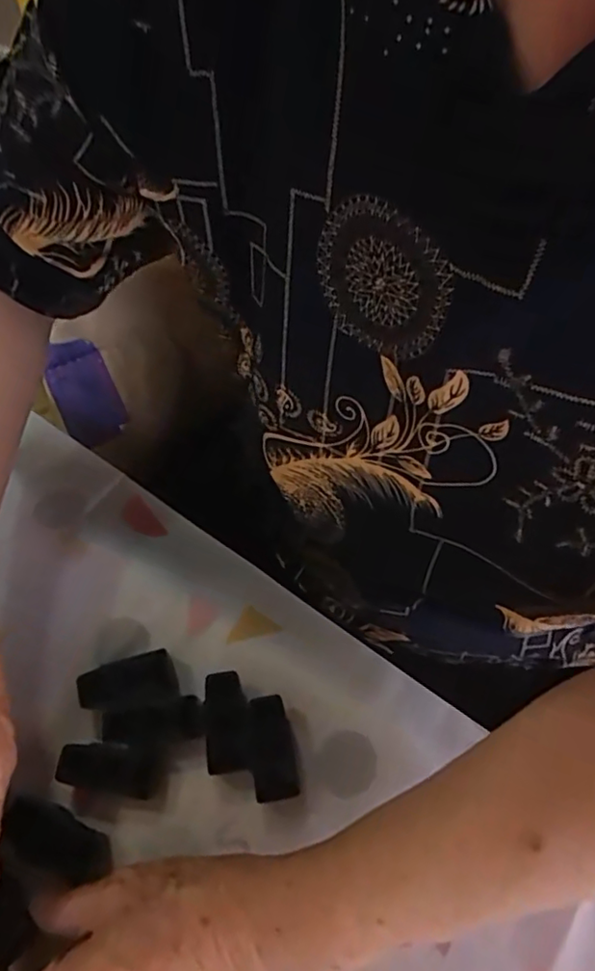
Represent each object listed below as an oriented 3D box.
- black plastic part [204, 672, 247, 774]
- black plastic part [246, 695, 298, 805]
[{"bbox_3d":[-0.038,0.129,0.323,0.023,0.021,0.050,-5,64,-1],"label":"black plastic part"},{"bbox_3d":[-0.014,0.141,0.317,0.022,0.021,0.050,-10,64,-4],"label":"black plastic part"}]

